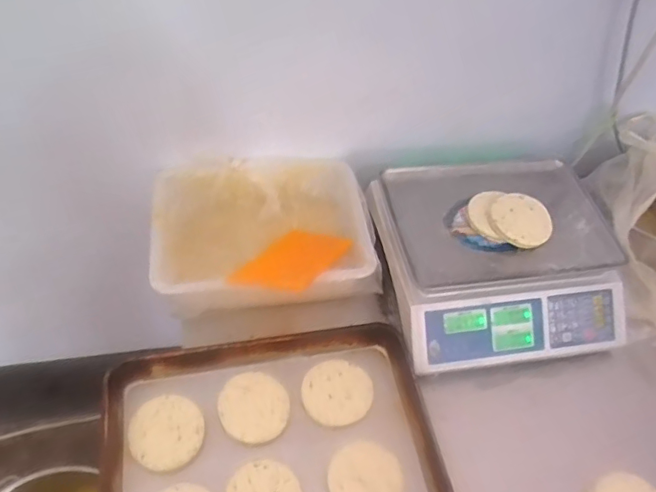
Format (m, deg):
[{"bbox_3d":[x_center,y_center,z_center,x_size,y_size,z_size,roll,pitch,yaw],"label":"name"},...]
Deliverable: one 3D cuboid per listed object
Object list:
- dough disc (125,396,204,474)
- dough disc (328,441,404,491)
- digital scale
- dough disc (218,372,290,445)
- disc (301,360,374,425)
[{"bbox_3d":[-0.205,0.236,0.710,0.089,0.021,0.087,3,51,-4],"label":"dough disc"},{"bbox_3d":[0.048,0.294,0.697,0.089,0.004,0.093,-1,60,2],"label":"dough disc"},{"bbox_3d":[0.261,0.013,0.861,0.345,0.111,0.308,-6,53,-10],"label":"digital scale"},{"bbox_3d":[-0.100,0.215,0.756,0.089,0.016,0.098,-17,55,-18],"label":"dough disc"},{"bbox_3d":[0.013,0.199,0.768,0.094,0.012,0.091,3,51,-4],"label":"disc"}]

